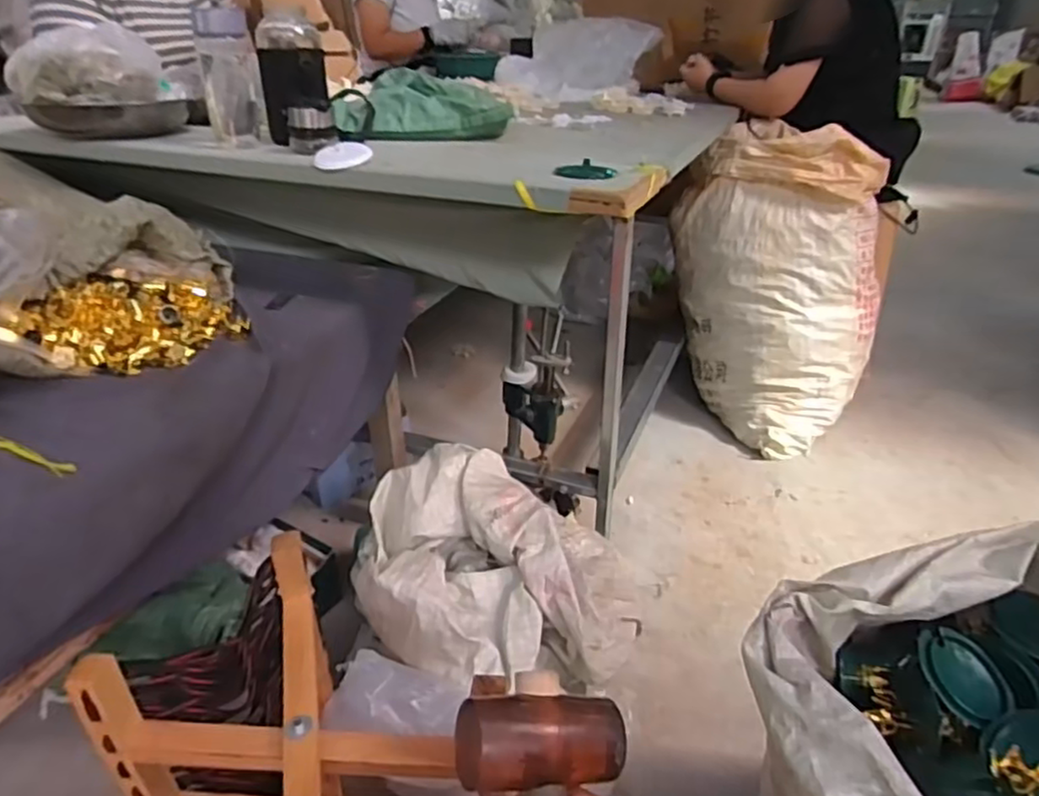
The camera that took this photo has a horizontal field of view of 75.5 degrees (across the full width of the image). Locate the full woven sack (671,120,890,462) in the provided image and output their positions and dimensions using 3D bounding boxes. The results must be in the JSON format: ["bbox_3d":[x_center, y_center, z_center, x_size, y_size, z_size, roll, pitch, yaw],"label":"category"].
[{"bbox_3d":[0.594,-0.266,1.545,0.322,0.636,0.437,-19,35,-32],"label":"full woven sack"}]

